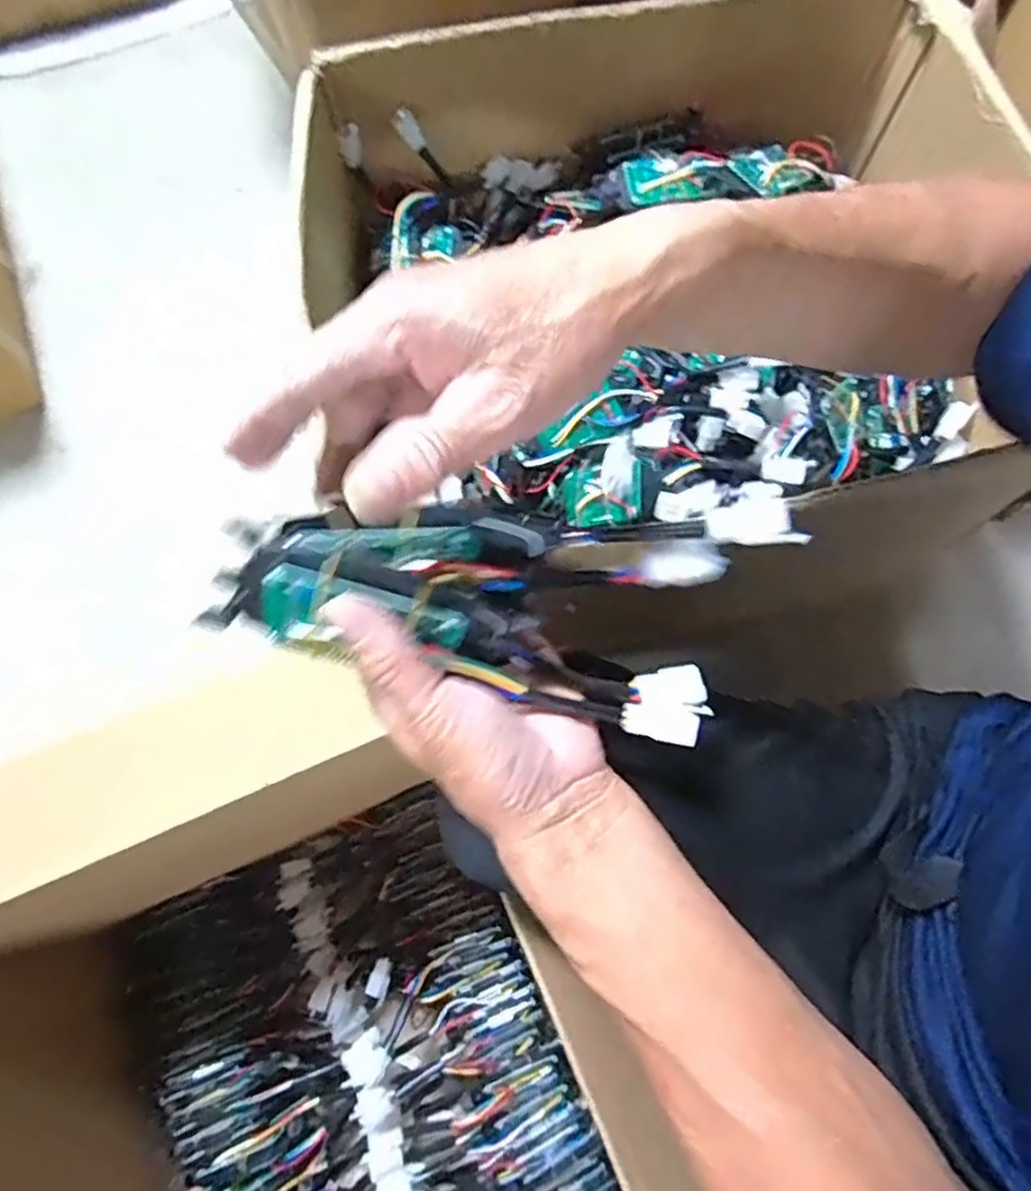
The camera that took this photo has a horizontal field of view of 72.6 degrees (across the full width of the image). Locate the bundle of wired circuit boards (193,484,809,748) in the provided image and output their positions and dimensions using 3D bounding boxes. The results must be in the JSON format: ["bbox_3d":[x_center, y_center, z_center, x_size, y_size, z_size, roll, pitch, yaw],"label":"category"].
[{"bbox_3d":[0.006,0.007,0.299,0.237,0.054,0.100,3,71,-18],"label":"bundle of wired circuit boards"}]

